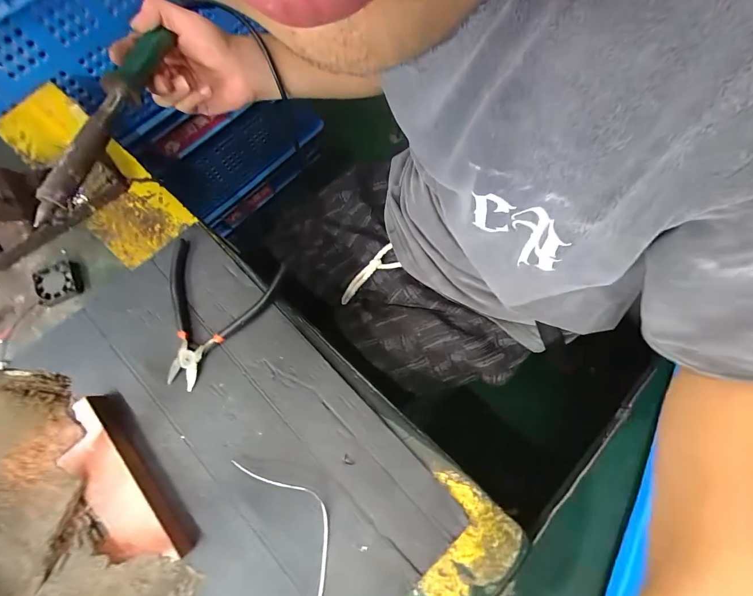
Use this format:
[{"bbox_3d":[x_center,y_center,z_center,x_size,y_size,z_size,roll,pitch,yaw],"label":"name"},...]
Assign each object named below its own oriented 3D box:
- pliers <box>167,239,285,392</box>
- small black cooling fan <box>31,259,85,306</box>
[{"bbox_3d":[-0.174,0.019,0.355,0.115,0.014,0.140,18,77,5],"label":"pliers"},{"bbox_3d":[-0.338,-0.016,0.366,0.044,0.011,0.041,-26,77,-6],"label":"small black cooling fan"}]

